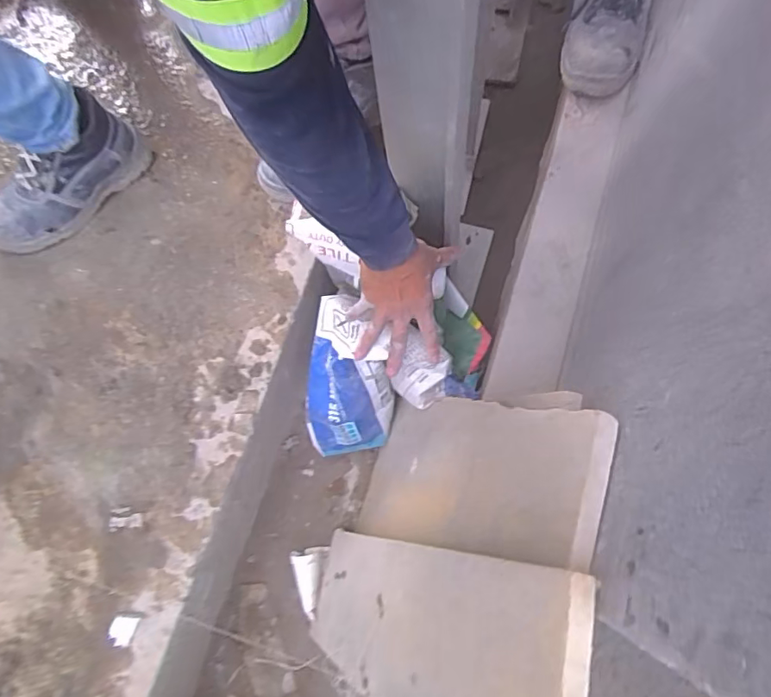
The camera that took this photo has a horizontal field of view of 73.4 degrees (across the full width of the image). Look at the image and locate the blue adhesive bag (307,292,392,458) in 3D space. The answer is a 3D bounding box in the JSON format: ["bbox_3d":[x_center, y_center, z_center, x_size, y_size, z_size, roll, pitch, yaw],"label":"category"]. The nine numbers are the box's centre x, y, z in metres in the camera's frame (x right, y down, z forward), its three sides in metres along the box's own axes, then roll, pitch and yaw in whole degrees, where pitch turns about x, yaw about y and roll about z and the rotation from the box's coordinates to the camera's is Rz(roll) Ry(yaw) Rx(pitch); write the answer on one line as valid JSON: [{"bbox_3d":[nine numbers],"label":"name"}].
[{"bbox_3d":[-0.057,0.066,0.776,0.124,0.266,0.071,-1,37,2],"label":"blue adhesive bag"}]

